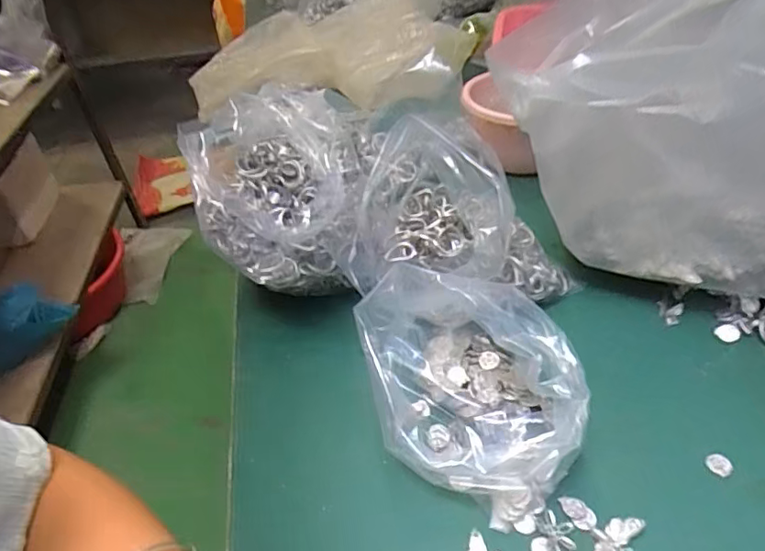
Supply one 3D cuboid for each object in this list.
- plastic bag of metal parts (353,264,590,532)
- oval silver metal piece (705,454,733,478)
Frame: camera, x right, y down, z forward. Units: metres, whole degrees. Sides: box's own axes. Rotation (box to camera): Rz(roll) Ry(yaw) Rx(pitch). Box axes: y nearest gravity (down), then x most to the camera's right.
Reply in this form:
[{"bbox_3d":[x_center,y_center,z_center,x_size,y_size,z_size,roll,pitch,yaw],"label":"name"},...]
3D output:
[{"bbox_3d":[0.054,0.071,0.368,0.125,0.093,0.157,-11,41,-5],"label":"plastic bag of metal parts"},{"bbox_3d":[0.226,0.126,0.362,0.015,0.004,0.015,-7,41,-4],"label":"oval silver metal piece"}]

